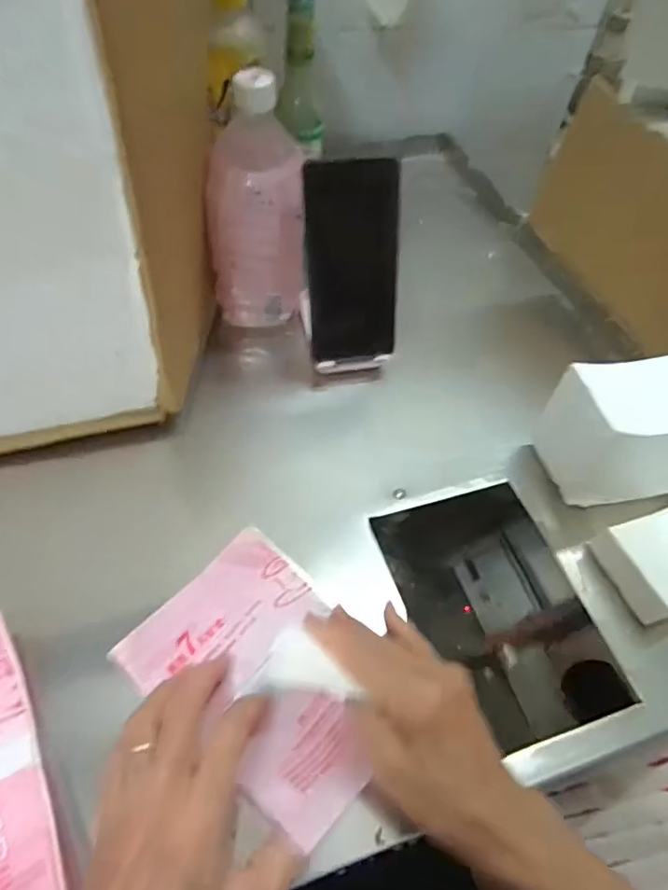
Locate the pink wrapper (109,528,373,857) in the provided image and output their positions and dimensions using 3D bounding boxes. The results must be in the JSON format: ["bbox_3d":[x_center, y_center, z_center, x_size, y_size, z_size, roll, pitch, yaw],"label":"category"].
[{"bbox_3d":[-0.037,0.136,0.337,0.153,0.031,0.117,35,57,19],"label":"pink wrapper"}]

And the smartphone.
[{"bbox_3d":[0.016,-0.148,0.459,0.076,0.159,0.005,-6,33,-8],"label":"smartphone"}]

